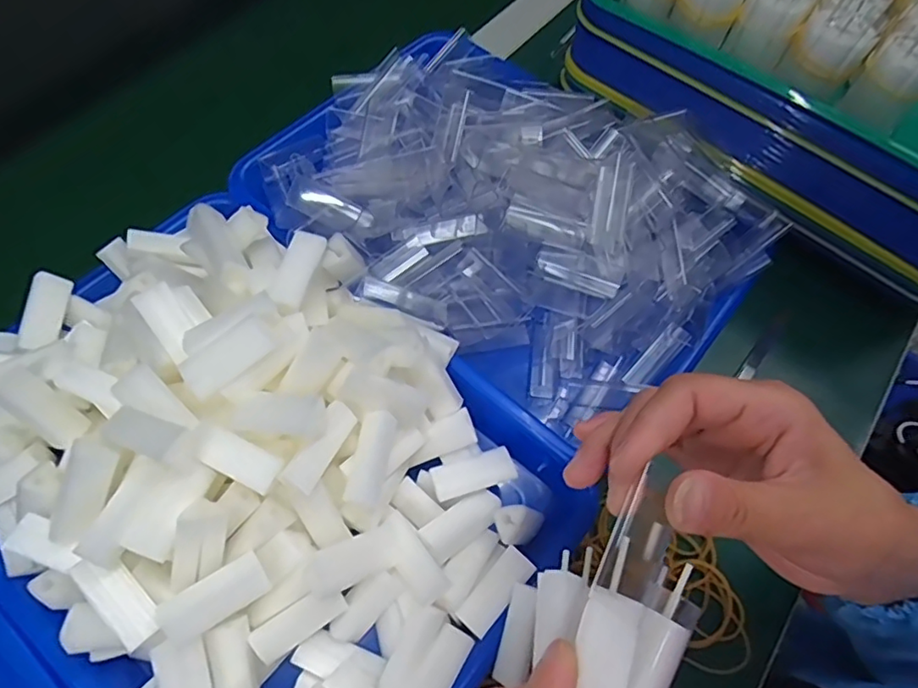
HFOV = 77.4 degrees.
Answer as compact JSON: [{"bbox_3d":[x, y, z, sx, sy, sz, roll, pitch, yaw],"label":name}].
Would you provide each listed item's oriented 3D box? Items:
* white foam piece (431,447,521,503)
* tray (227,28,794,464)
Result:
[{"bbox_3d":[0.009,0.071,0.318,0.047,0.011,0.021,-13,64,-10],"label":"white foam piece"},{"bbox_3d":[0.033,-0.101,0.401,0.327,0.074,0.244,37,67,15],"label":"tray"}]

